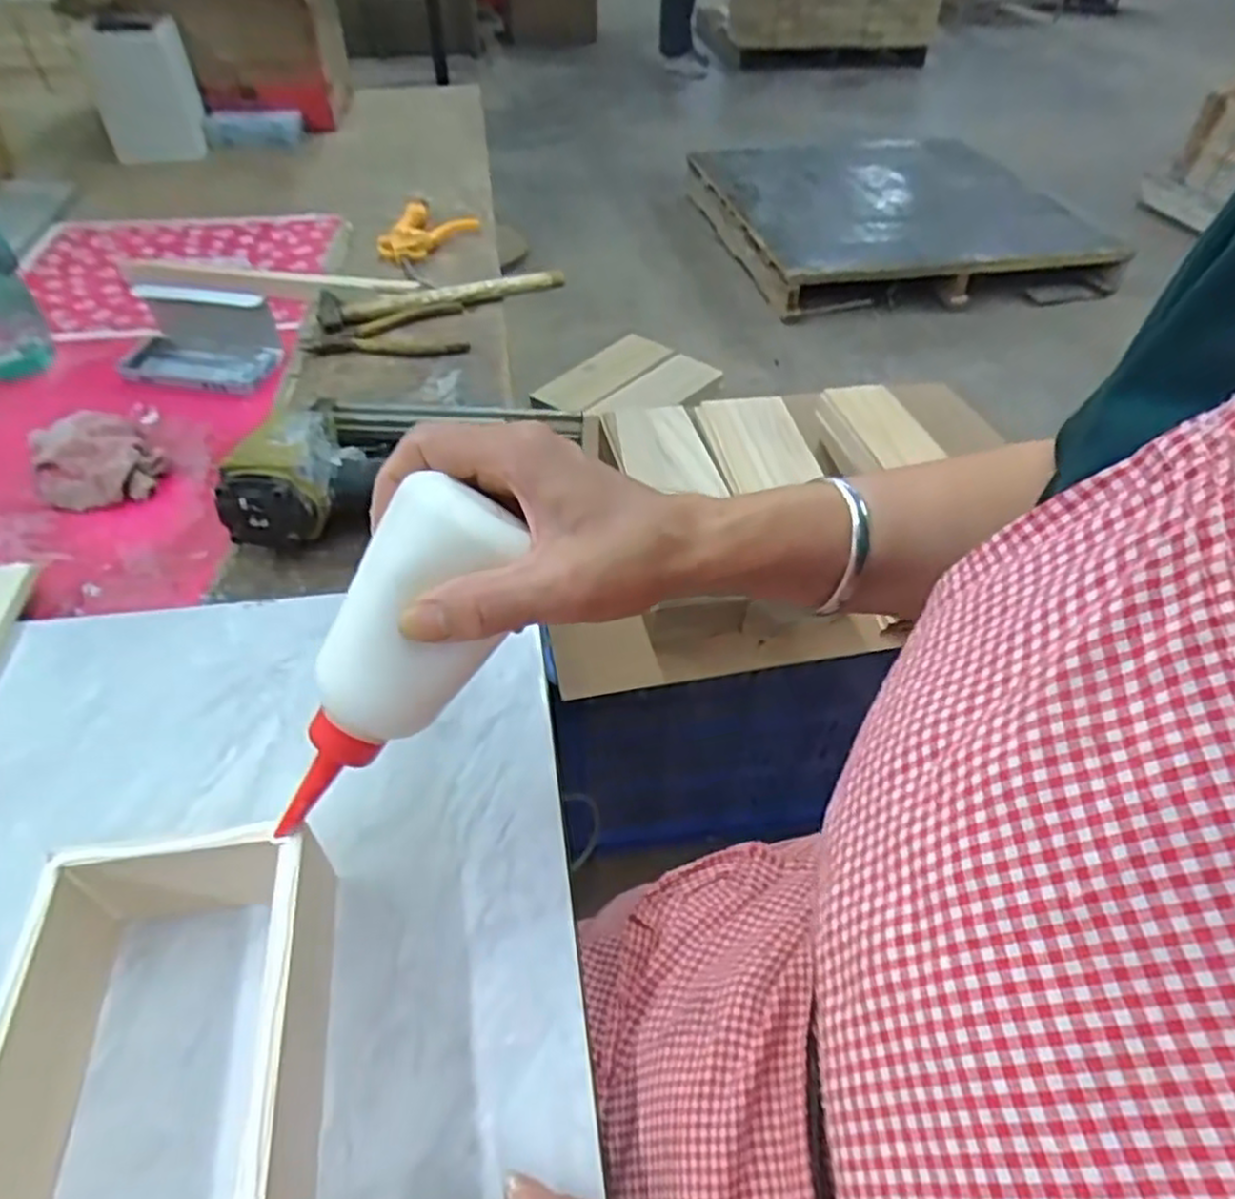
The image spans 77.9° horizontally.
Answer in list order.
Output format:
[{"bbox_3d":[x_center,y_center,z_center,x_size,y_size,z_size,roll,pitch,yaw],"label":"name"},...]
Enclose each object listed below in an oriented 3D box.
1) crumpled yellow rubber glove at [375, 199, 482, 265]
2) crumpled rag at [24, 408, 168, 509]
[{"bbox_3d":[-0.216,-0.427,0.883,0.087,0.032,0.142,7,46,4],"label":"crumpled yellow rubber glove"},{"bbox_3d":[-0.397,-0.111,0.575,0.084,0.039,0.107,-28,53,-27],"label":"crumpled rag"}]

